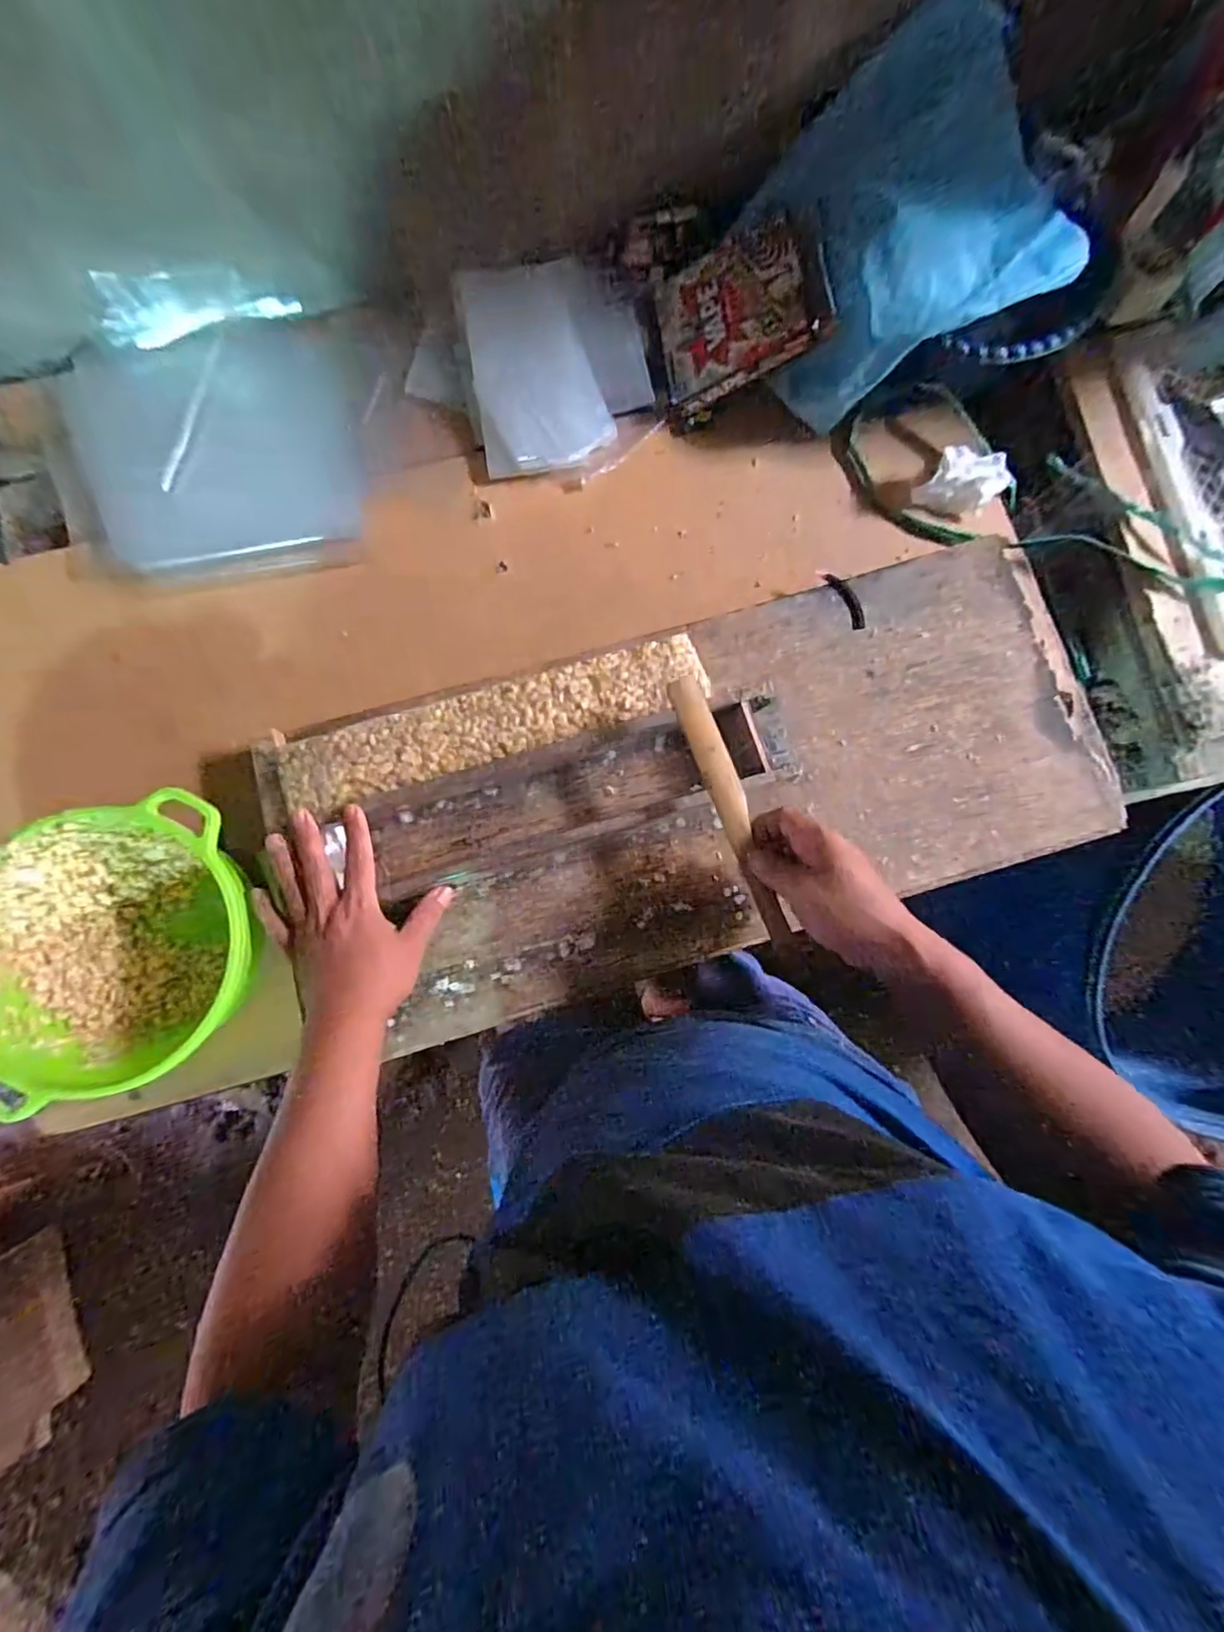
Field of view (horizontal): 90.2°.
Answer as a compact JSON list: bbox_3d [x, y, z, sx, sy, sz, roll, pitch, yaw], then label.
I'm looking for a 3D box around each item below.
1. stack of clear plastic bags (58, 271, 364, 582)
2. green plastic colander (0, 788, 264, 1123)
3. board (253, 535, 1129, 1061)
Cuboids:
[{"bbox_3d":[-0.388,-0.372,0.593,0.271,0.058,0.278,-11,86,-5],"label":"stack of clear plastic bags"},{"bbox_3d":[-0.389,0.103,0.498,0.208,0.093,0.207,-17,84,-5],"label":"green plastic colander"},{"bbox_3d":[0.100,-0.021,0.544,0.696,0.043,0.297,-22,80,-5],"label":"board"}]

